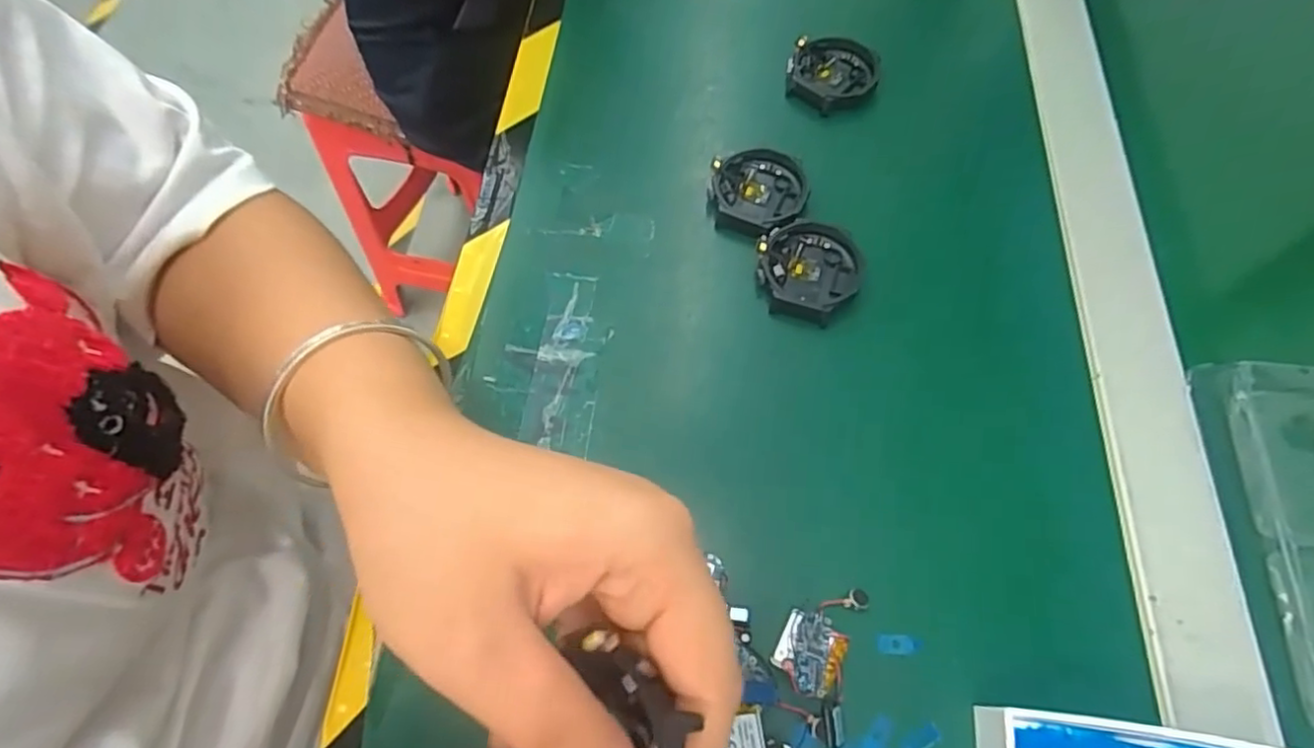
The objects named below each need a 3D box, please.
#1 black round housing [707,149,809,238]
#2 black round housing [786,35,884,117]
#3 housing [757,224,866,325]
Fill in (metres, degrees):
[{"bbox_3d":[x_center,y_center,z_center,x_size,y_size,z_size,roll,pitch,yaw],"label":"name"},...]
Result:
[{"bbox_3d":[0.052,-0.093,0.331,0.048,0.011,0.053,10,64,6],"label":"black round housing"},{"bbox_3d":[0.100,-0.171,0.367,0.050,0.014,0.048,12,65,7],"label":"black round housing"},{"bbox_3d":[0.074,-0.049,0.312,0.048,0.013,0.052,0,64,1],"label":"housing"}]

